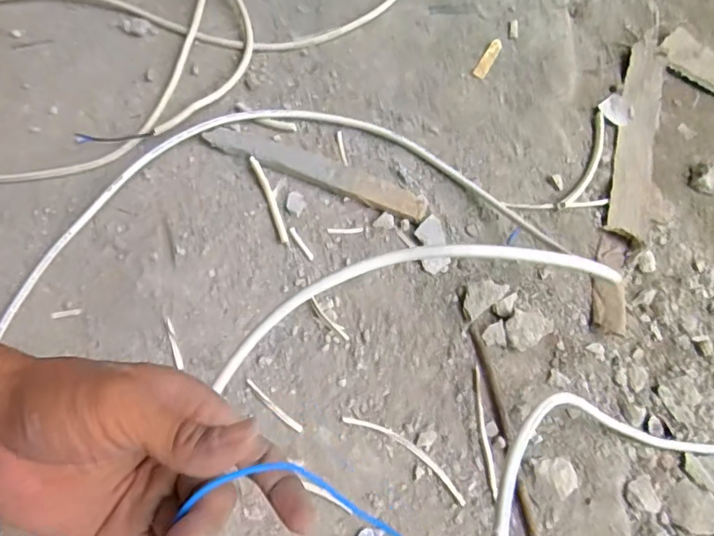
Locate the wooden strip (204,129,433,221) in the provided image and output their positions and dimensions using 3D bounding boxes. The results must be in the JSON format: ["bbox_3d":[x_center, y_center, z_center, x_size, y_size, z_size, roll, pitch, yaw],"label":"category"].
[{"bbox_3d":[-0.045,-0.109,0.605,0.252,0.018,0.034,22,70,7],"label":"wooden strip"}]

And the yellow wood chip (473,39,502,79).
[{"bbox_3d":[0.163,-0.258,0.675,0.016,0.006,0.062,28,71,9],"label":"yellow wood chip"}]

